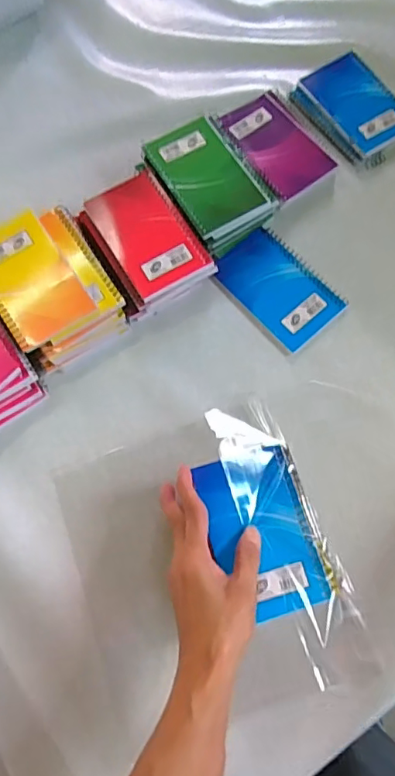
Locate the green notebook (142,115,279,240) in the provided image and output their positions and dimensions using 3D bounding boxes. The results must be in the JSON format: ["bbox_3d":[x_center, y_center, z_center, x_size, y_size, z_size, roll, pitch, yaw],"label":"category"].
[{"bbox_3d":[0.011,-0.226,0.565,0.088,0.009,0.133,-30,75,-10],"label":"green notebook"}]

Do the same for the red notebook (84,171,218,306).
[{"bbox_3d":[-0.050,-0.155,0.541,0.080,0.013,0.131,-30,75,-4],"label":"red notebook"}]

